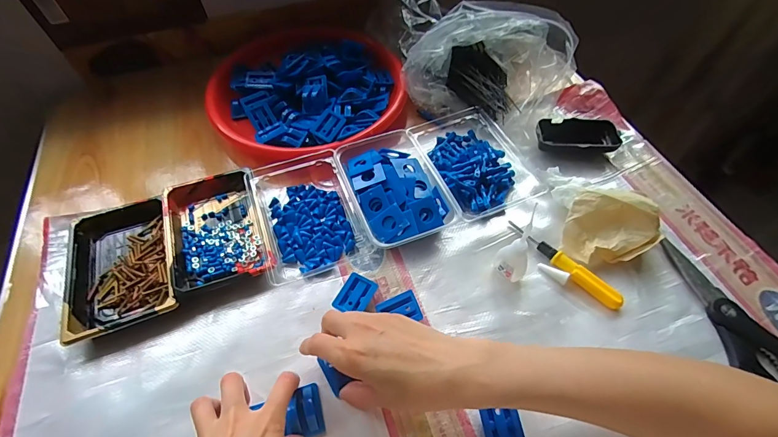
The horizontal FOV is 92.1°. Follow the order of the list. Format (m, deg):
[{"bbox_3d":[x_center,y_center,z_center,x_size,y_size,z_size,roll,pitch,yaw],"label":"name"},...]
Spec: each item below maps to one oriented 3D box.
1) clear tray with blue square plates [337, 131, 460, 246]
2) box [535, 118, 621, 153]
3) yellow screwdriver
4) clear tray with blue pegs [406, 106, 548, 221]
[{"bbox_3d":[0.005,-0.039,0.471,0.107,0.035,0.164,-19,58,-12],"label":"clear tray with blue square plates"},{"bbox_3d":[0.260,-0.117,0.527,0.103,0.023,0.058,-2,56,0],"label":"box"},{"bbox_3d":[0.196,0.048,0.424,0.018,0.016,0.141,-36,62,-21],"label":"yellow screwdriver"},{"bbox_3d":[0.109,-0.086,0.507,0.129,0.031,0.183,-20,58,-12],"label":"clear tray with blue pegs"}]

